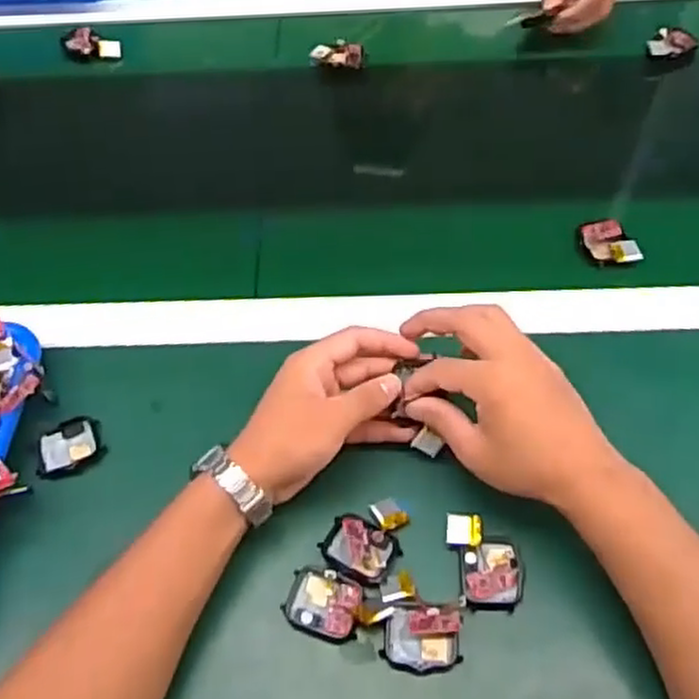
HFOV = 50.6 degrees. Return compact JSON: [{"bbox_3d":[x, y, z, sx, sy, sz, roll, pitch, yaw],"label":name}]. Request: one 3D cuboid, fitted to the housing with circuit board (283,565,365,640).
[{"bbox_3d":[-0.016,0.158,0.462,0.046,0.007,0.038,11,58,10],"label":"housing with circuit board"}]

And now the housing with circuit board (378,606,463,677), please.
[{"bbox_3d":[0.044,0.174,0.444,0.046,0.014,0.036,0,57,3],"label":"housing with circuit board"}]

